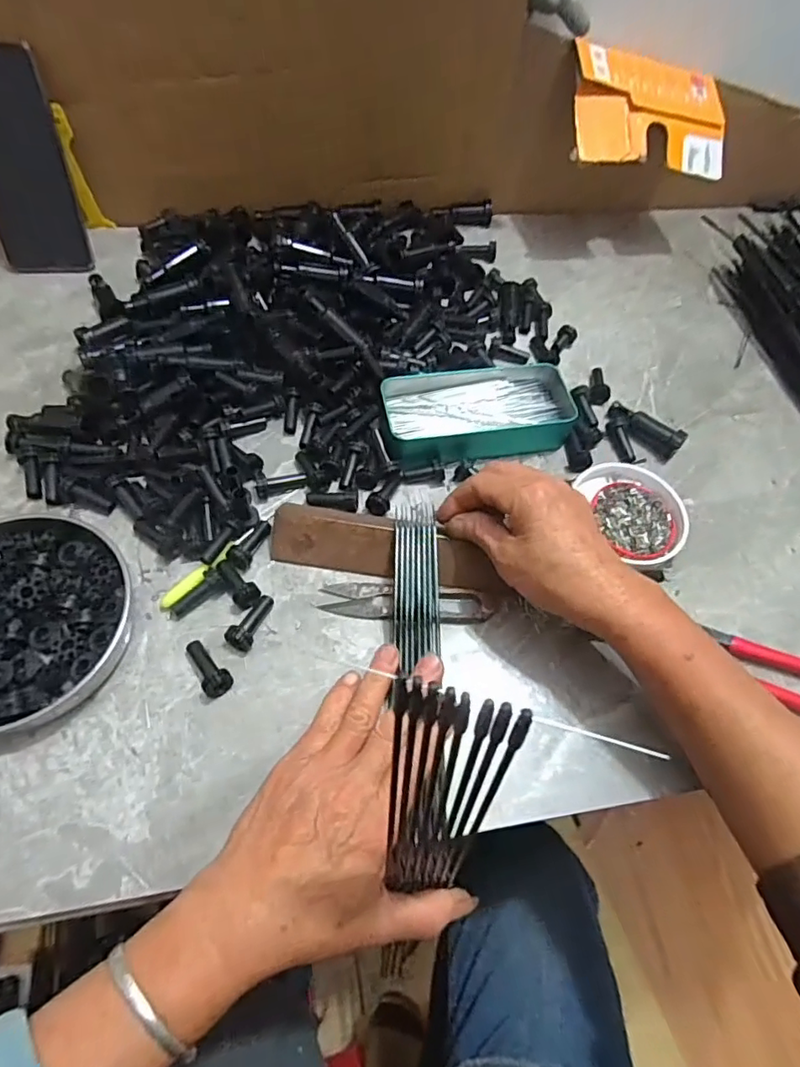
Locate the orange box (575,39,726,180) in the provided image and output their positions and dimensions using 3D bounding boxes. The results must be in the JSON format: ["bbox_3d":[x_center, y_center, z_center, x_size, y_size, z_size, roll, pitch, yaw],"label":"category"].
[{"bbox_3d":[0.244,-0.411,0.537,0.159,0.016,0.113,-2,87,-16],"label":"orange box"}]

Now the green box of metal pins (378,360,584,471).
[{"bbox_3d":[0.061,-0.099,0.454,0.152,0.028,0.078,-12,62,-11],"label":"green box of metal pins"}]

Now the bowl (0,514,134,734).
[{"bbox_3d":[-0.244,0.051,0.344,0.138,0.030,0.134,2,60,-3],"label":"bowl"}]

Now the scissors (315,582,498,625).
[{"bbox_3d":[0.004,0.047,0.382,0.115,0.010,0.026,4,60,-2],"label":"scissors"}]

